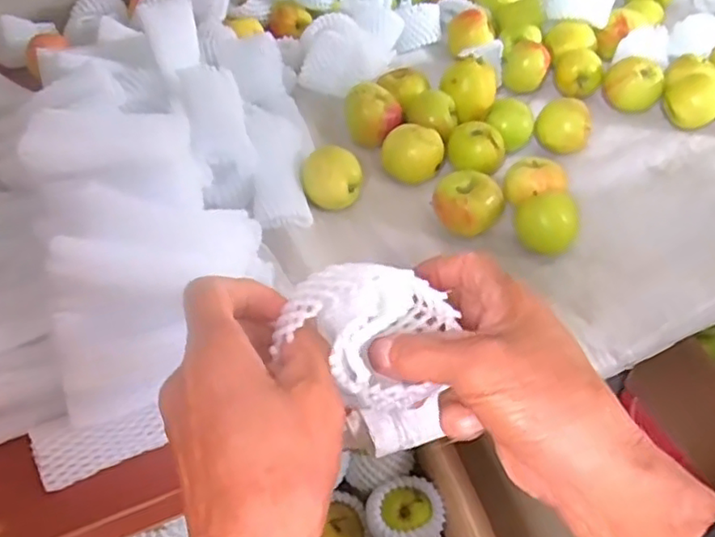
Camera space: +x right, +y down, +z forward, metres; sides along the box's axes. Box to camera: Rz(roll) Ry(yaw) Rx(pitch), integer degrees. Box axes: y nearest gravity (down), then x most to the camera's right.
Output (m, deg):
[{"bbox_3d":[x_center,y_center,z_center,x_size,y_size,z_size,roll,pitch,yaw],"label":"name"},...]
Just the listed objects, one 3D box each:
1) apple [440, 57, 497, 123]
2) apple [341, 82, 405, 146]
[{"bbox_3d":[0.134,-0.215,0.765,0.059,0.058,0.053,16,46,13],"label":"apple"},{"bbox_3d":[0.018,-0.177,0.732,0.065,0.053,0.055,2,45,0],"label":"apple"}]

